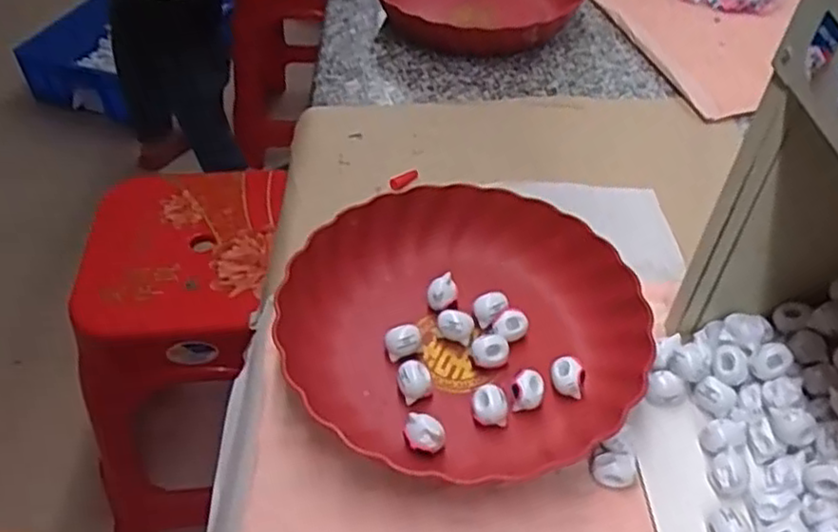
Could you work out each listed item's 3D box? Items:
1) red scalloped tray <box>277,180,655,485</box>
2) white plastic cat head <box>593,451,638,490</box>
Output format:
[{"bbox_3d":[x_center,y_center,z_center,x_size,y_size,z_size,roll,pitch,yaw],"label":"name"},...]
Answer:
[{"bbox_3d":[0.035,0.032,0.502,0.242,0.049,0.223,29,52,24],"label":"red scalloped tray"},{"bbox_3d":[0.120,0.126,0.435,0.026,0.017,0.017,2,46,1],"label":"white plastic cat head"}]

